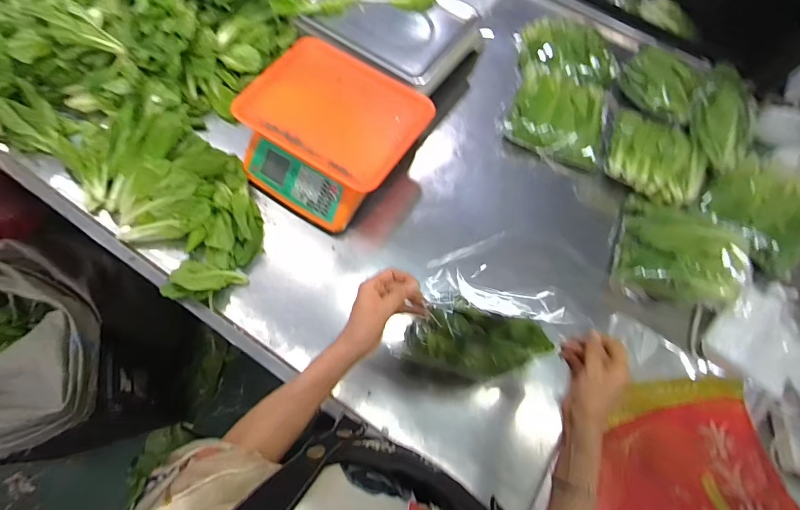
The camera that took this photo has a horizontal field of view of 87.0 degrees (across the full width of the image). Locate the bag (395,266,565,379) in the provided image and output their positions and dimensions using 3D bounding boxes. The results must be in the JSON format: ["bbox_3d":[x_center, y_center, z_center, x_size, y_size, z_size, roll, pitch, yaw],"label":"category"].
[{"bbox_3d":[0.103,0.100,0.539,0.177,0.116,0.101,16,68,4],"label":"bag"}]

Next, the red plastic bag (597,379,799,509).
[{"bbox_3d":[0.392,0.281,0.576,0.224,0.037,0.210,1,68,-3],"label":"red plastic bag"}]

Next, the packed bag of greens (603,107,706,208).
[{"bbox_3d":[0.448,-0.173,0.735,0.153,0.046,0.164,21,68,6],"label":"packed bag of greens"}]

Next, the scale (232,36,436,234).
[{"bbox_3d":[-0.127,-0.217,0.774,0.295,0.110,0.277,31,69,9],"label":"scale"}]

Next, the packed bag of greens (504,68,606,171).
[{"bbox_3d":[0.319,-0.280,0.848,0.192,0.069,0.177,20,68,5],"label":"packed bag of greens"}]

